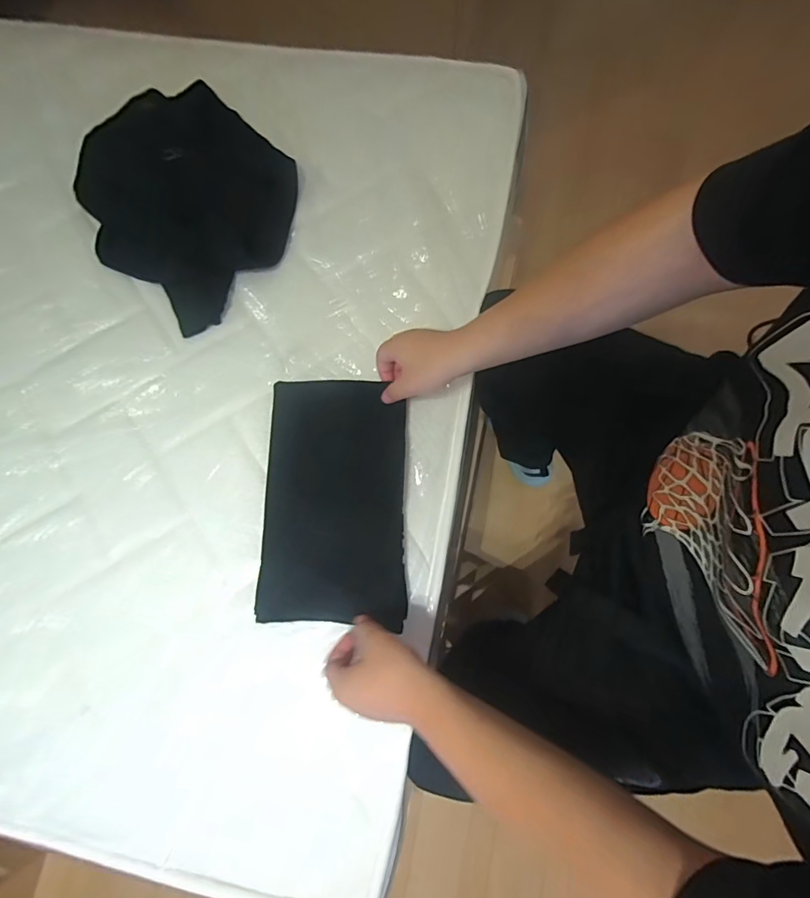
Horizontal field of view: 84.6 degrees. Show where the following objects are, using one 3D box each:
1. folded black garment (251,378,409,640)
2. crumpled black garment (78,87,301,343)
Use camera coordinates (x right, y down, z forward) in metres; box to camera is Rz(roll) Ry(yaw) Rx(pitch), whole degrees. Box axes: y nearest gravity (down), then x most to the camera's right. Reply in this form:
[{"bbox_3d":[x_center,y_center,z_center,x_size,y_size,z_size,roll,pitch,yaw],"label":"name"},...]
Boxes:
[{"bbox_3d":[-0.086,0.060,0.556,0.170,0.046,0.285,0,79,0],"label":"folded black garment"},{"bbox_3d":[-0.305,-0.362,0.622,0.308,0.055,0.295,39,81,7],"label":"crumpled black garment"}]

